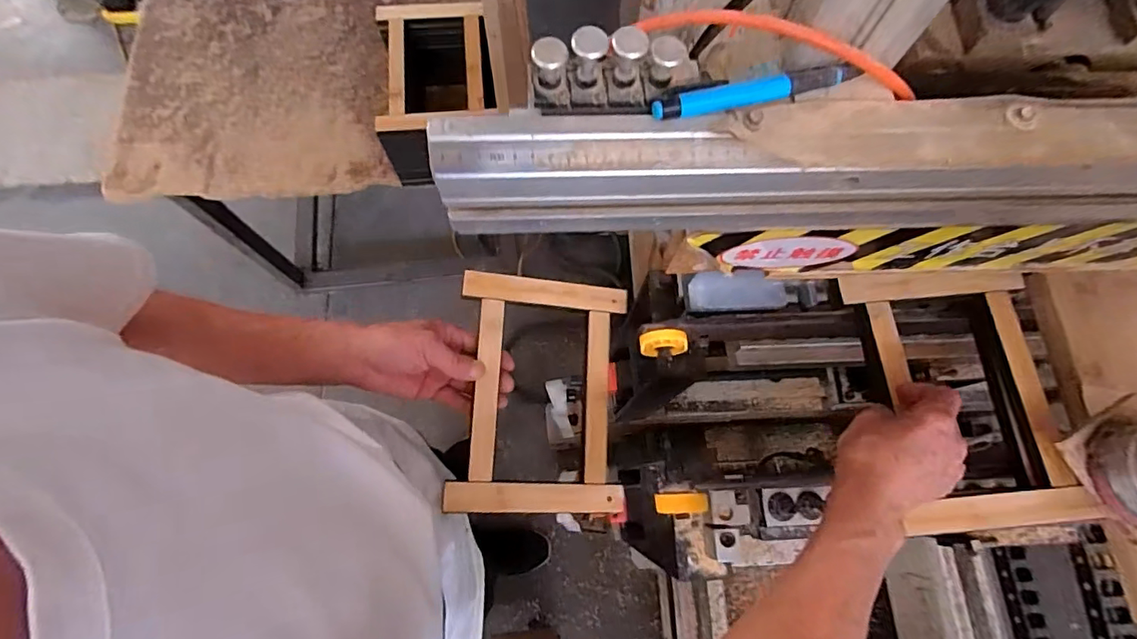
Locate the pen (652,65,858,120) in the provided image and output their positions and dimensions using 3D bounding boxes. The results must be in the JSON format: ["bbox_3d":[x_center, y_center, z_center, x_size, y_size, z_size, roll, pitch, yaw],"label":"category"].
[{"bbox_3d":[0.107,-0.129,0.294,0.122,0.010,0.013,-15,73,-6],"label":"pen"}]

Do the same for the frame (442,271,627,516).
[{"bbox_3d":[-0.027,0.075,0.541,0.176,0.011,0.238,6,78,-16],"label":"frame"}]

